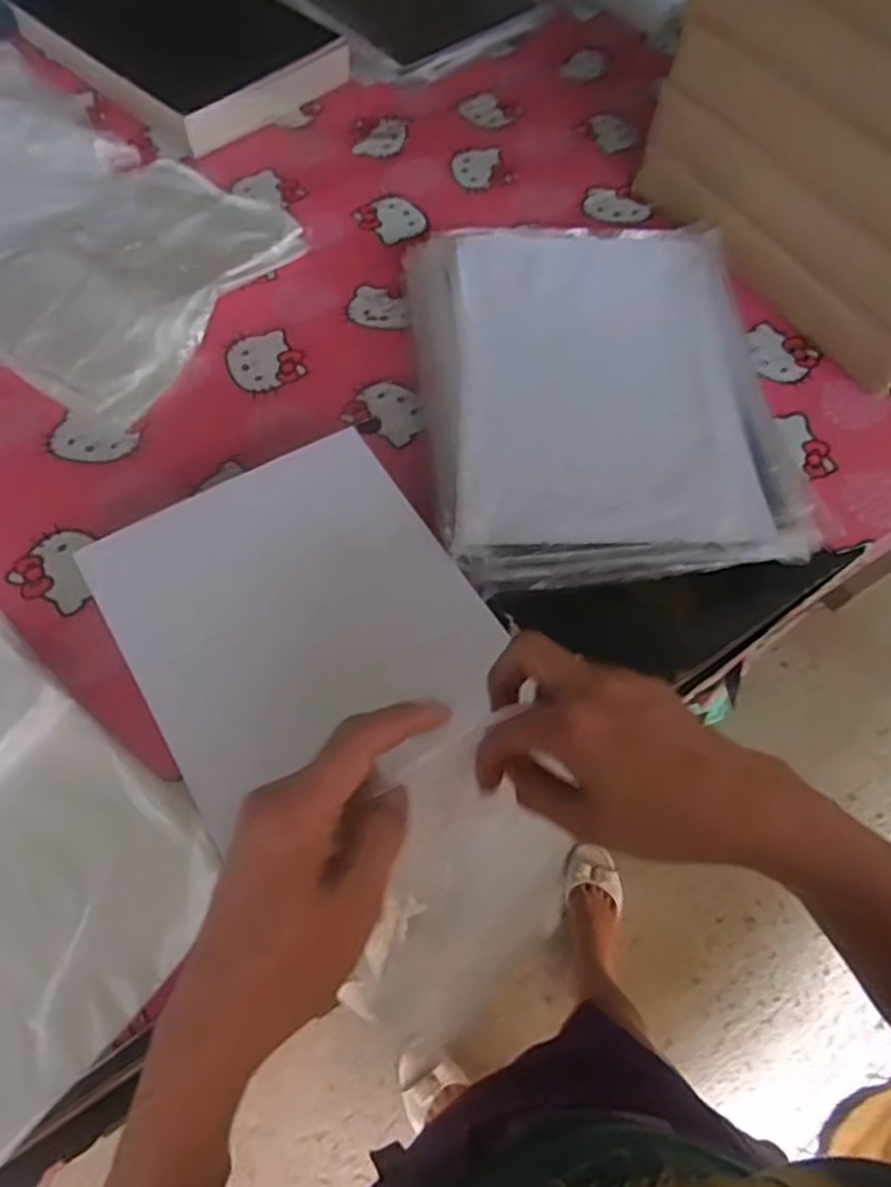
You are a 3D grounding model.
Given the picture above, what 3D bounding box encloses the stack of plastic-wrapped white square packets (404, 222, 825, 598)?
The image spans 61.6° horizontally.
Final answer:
[{"bbox_3d":[0.143,-0.200,0.703,0.325,0.070,0.418,-6,61,-4],"label":"stack of plastic-wrapped white square packets"}]

